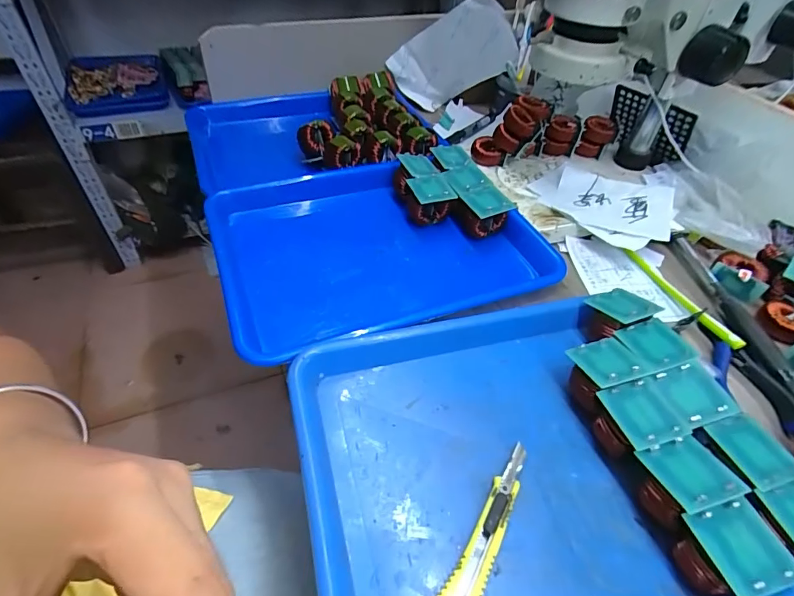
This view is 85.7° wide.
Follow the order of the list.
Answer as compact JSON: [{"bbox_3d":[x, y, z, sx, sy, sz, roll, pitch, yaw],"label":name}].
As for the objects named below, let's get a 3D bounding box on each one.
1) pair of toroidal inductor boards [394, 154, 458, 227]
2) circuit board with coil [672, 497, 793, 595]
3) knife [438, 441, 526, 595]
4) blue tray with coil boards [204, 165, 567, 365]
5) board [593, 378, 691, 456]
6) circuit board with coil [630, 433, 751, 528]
[{"bbox_3d":[0.029,-0.130,0.513,0.048,0.043,0.093,-11,49,-16],"label":"pair of toroidal inductor boards"},{"bbox_3d":[0.201,0.158,0.263,0.047,0.046,0.045,-6,48,-12],"label":"circuit board with coil"},{"bbox_3d":[0.056,0.153,0.279,0.024,0.014,0.138,25,49,18],"label":"knife"},{"bbox_3d":[-0.021,-0.063,0.467,0.331,0.038,0.253,-19,47,-15],"label":"blue tray with coil boards"},{"bbox_3d":[0.176,0.096,0.323,0.048,0.047,0.046,-8,48,-13],"label":"board"},{"bbox_3d":[0.190,0.126,0.292,0.049,0.053,0.045,-5,47,-11],"label":"circuit board with coil"}]

